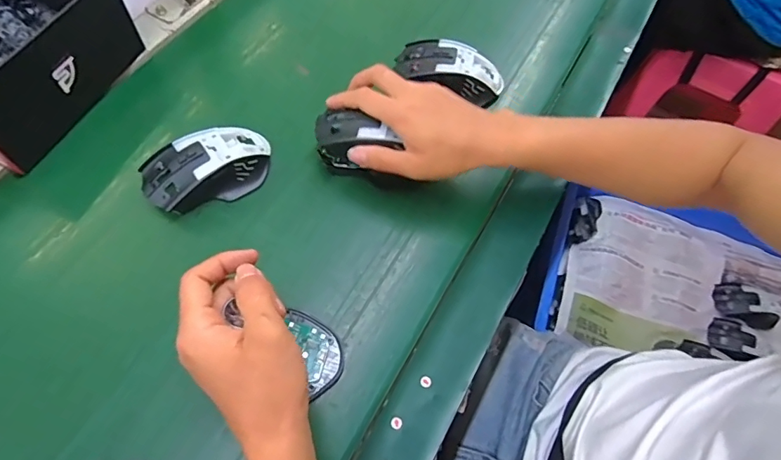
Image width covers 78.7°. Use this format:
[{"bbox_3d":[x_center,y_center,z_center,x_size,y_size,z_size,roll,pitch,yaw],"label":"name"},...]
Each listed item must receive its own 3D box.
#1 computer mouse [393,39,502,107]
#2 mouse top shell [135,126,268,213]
[{"bbox_3d":[0.064,-0.169,0.512,0.119,0.042,0.055,16,61,4],"label":"computer mouse"},{"bbox_3d":[-0.166,-0.058,0.437,0.117,0.039,0.065,-27,67,-18],"label":"mouse top shell"}]

